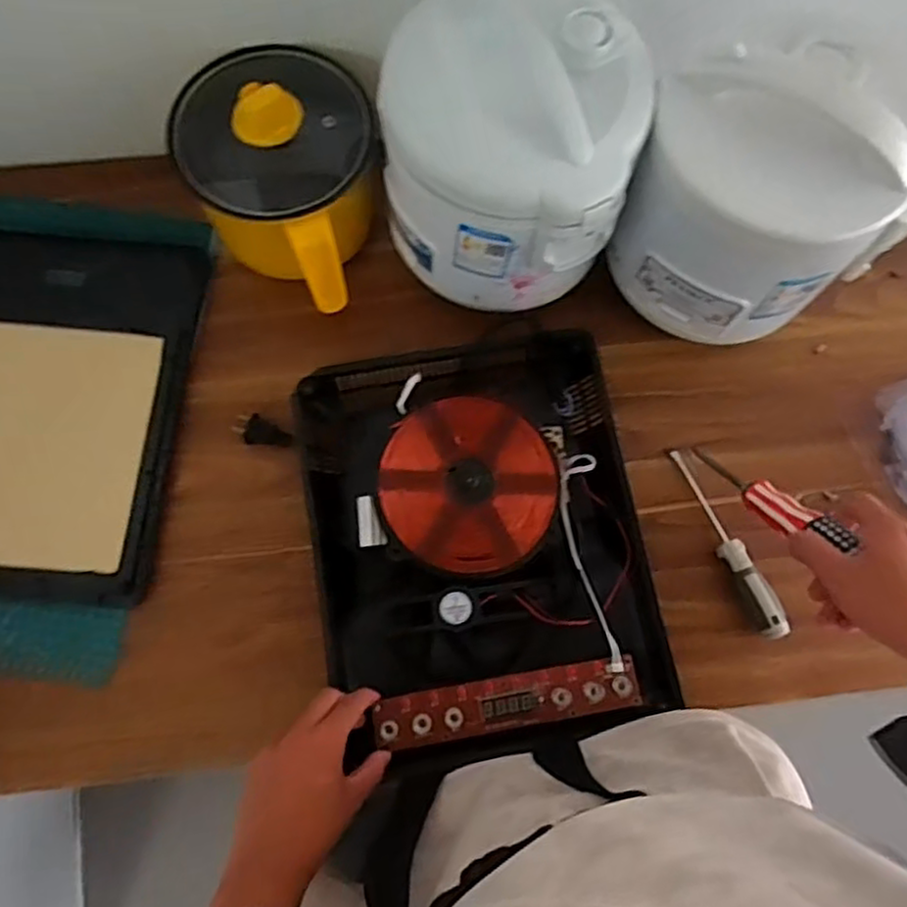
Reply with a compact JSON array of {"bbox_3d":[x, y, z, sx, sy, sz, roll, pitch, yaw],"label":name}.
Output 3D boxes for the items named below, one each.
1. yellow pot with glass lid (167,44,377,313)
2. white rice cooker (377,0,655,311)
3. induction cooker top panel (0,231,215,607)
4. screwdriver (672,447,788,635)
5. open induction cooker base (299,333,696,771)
[{"bbox_3d":[-0.146,-0.230,0.630,0.161,0.151,0.180,-16,75,-7],"label":"yellow pot with glass lid"},{"bbox_3d":[0.044,-0.248,0.583,0.199,0.187,0.183,7,74,0],"label":"white rice cooker"},{"bbox_3d":[-0.387,-0.047,0.639,0.278,0.015,0.342,3,74,-1],"label":"induction cooker top panel"},{"bbox_3d":[0.244,0.077,0.625,0.026,0.033,0.177,-20,76,-7],"label":"screwdriver"},{"bbox_3d":[0.020,0.068,0.599,0.267,0.053,0.340,-10,75,-5],"label":"open induction cooker base"}]

